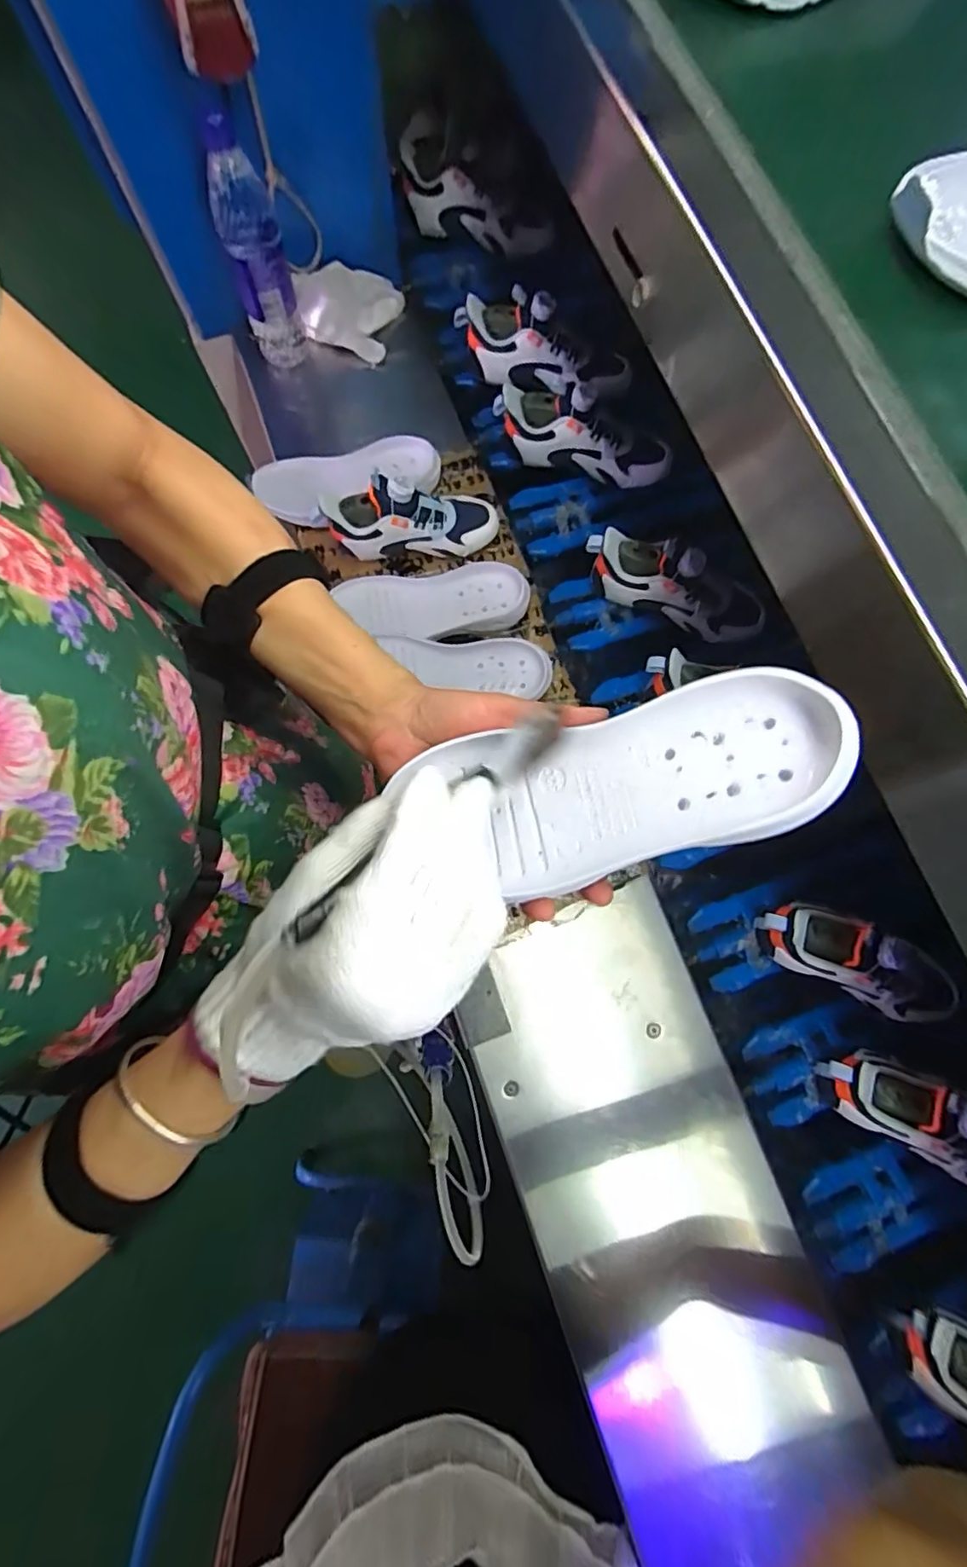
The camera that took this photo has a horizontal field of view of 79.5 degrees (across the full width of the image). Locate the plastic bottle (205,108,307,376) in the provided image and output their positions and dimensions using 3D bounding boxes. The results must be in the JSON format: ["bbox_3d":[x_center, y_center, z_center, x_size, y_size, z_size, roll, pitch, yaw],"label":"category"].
[{"bbox_3d":[-0.254,-0.581,0.648,0.066,0.224,0.054,-15,78,-2],"label":"plastic bottle"}]

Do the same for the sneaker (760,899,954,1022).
[{"bbox_3d":[0.386,0.180,0.592,0.234,0.107,0.078,25,79,-8],"label":"sneaker"}]

